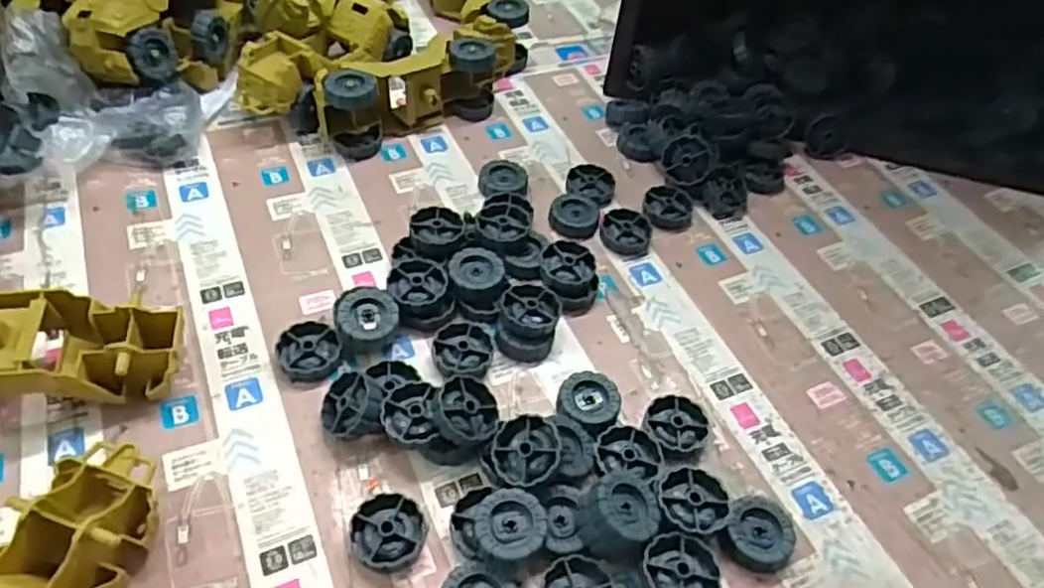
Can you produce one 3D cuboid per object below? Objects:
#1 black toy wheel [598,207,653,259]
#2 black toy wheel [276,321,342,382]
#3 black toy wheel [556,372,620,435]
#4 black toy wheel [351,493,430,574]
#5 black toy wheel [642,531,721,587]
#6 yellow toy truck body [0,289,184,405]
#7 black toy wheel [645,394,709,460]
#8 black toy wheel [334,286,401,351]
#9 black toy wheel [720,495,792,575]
[{"bbox_3d":[0.079,-0.047,0.533,0.039,0.011,0.045,1,51,-4],"label":"black toy wheel"},{"bbox_3d":[-0.131,0.036,0.435,0.038,0.013,0.038,3,51,-3],"label":"black toy wheel"},{"bbox_3d":[0.041,0.068,0.430,0.038,0.015,0.041,3,51,-3],"label":"black toy wheel"},{"bbox_3d":[-0.070,0.127,0.371,0.039,0.012,0.038,3,51,-3],"label":"black toy wheel"},{"bbox_3d":[0.081,0.143,0.361,0.039,0.015,0.040,18,51,9],"label":"black toy wheel"},{"bbox_3d":[-0.279,0.037,0.391,0.165,0.057,0.061,-2,51,-7],"label":"yellow toy truck body"},{"bbox_3d":[0.094,0.079,0.426,0.043,0.013,0.038,-24,57,-22],"label":"black toy wheel"},{"bbox_3d":[-0.098,0.018,0.448,0.039,0.025,0.040,3,51,-3],"label":"black toy wheel"},{"bbox_3d":[0.130,0.131,0.385,0.034,0.015,0.040,28,54,17],"label":"black toy wheel"}]

